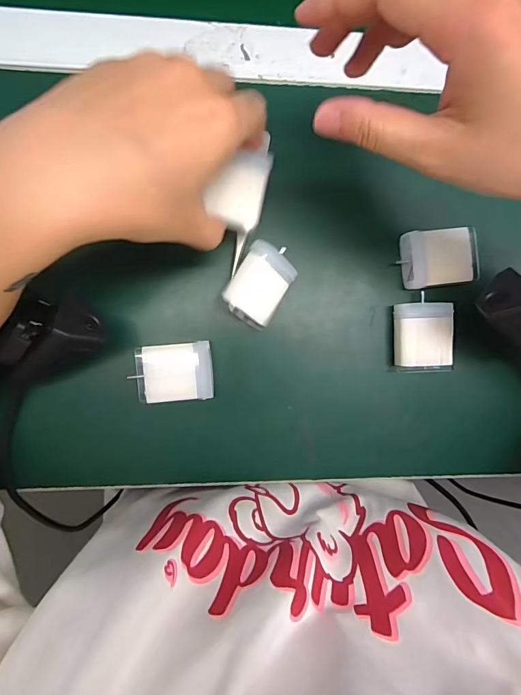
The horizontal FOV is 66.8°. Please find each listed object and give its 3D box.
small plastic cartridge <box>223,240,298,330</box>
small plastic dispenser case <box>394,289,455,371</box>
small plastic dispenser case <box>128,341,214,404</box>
[{"bbox_3d":[0.000,-0.042,0.274,0.044,0.011,0.053,32,97,-39],"label":"small plastic cartridge"},{"bbox_3d":[0.122,-0.007,0.299,0.042,0.021,0.053,-1,91,-5],"label":"small plastic dispenser case"},{"bbox_3d":[-0.061,0.017,0.285,0.052,0.022,0.040,-5,91,-5],"label":"small plastic dispenser case"}]

